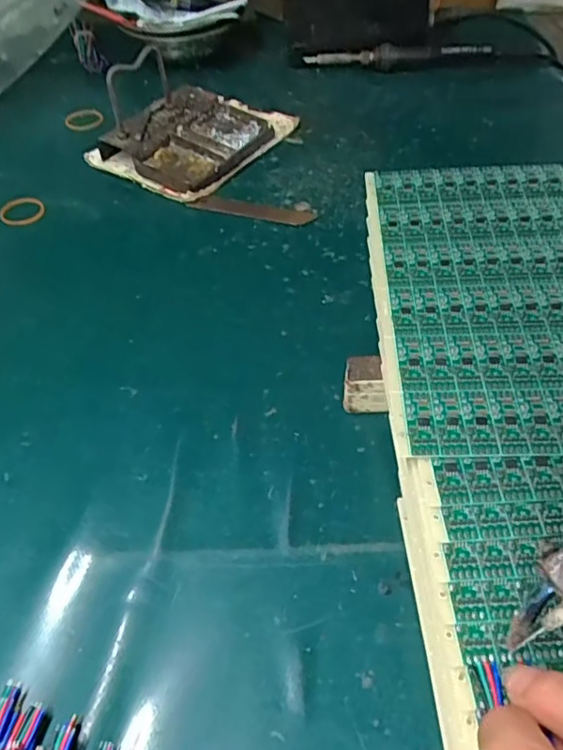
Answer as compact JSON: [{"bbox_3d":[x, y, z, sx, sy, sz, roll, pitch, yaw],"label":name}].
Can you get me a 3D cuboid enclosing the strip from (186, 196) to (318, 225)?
[{"bbox_3d":[-0.023,-0.125,0.425,0.096,0.004,0.020,14,51,13],"label":"strip"}]

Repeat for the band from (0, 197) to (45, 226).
[{"bbox_3d":[-0.197,-0.125,0.431,0.033,0.006,0.028,-2,59,-2],"label":"band"}]

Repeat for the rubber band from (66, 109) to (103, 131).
[{"bbox_3d":[-0.182,-0.236,0.522,0.034,0.004,0.039,-13,50,-11],"label":"rubber band"}]

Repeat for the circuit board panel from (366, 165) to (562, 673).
[{"bbox_3d":[0.133,-0.012,0.262,0.165,0.008,0.267,-3,55,1],"label":"circuit board panel"}]

